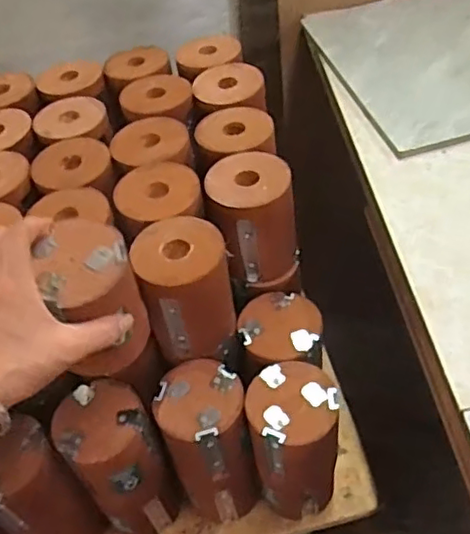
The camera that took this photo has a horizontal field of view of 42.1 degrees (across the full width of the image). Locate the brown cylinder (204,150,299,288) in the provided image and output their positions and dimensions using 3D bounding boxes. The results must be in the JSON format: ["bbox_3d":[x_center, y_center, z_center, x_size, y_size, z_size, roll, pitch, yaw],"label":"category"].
[{"bbox_3d":[0.019,-0.047,0.590,0.087,0.105,0.081,-4,48,5],"label":"brown cylinder"}]

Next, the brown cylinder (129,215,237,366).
[{"bbox_3d":[-0.041,0.021,0.545,0.078,0.106,0.085,-10,48,0],"label":"brown cylinder"}]

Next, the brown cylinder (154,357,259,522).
[{"bbox_3d":[-0.024,0.176,0.596,0.074,0.193,0.080,-4,48,5],"label":"brown cylinder"}]

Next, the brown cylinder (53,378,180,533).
[{"bbox_3d":[-0.108,0.193,0.595,0.073,0.195,0.079,-4,48,5],"label":"brown cylinder"}]

